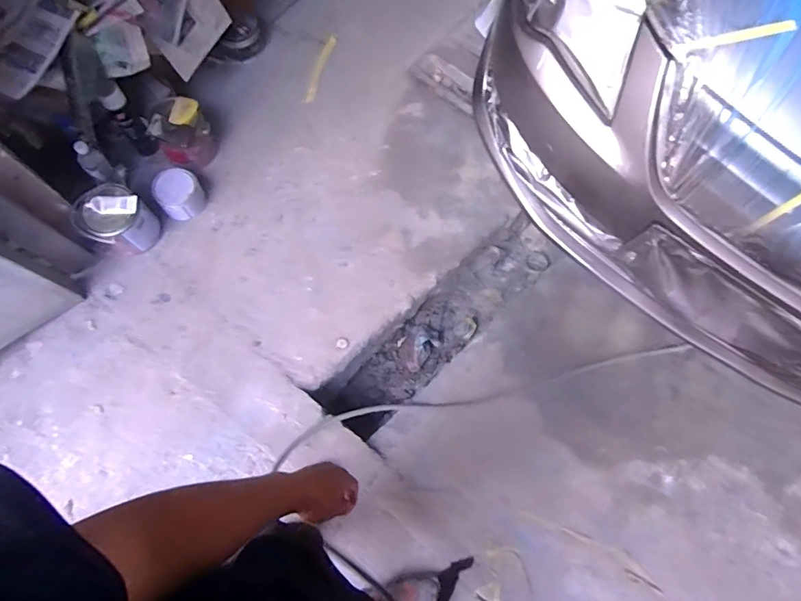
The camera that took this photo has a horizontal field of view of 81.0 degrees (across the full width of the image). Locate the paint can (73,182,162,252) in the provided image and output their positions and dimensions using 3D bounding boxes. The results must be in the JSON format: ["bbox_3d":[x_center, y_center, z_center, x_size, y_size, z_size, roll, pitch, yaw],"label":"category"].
[{"bbox_3d":[-0.819,-0.230,1.357,0.163,0.175,0.162,1,74,-2],"label":"paint can"}]

